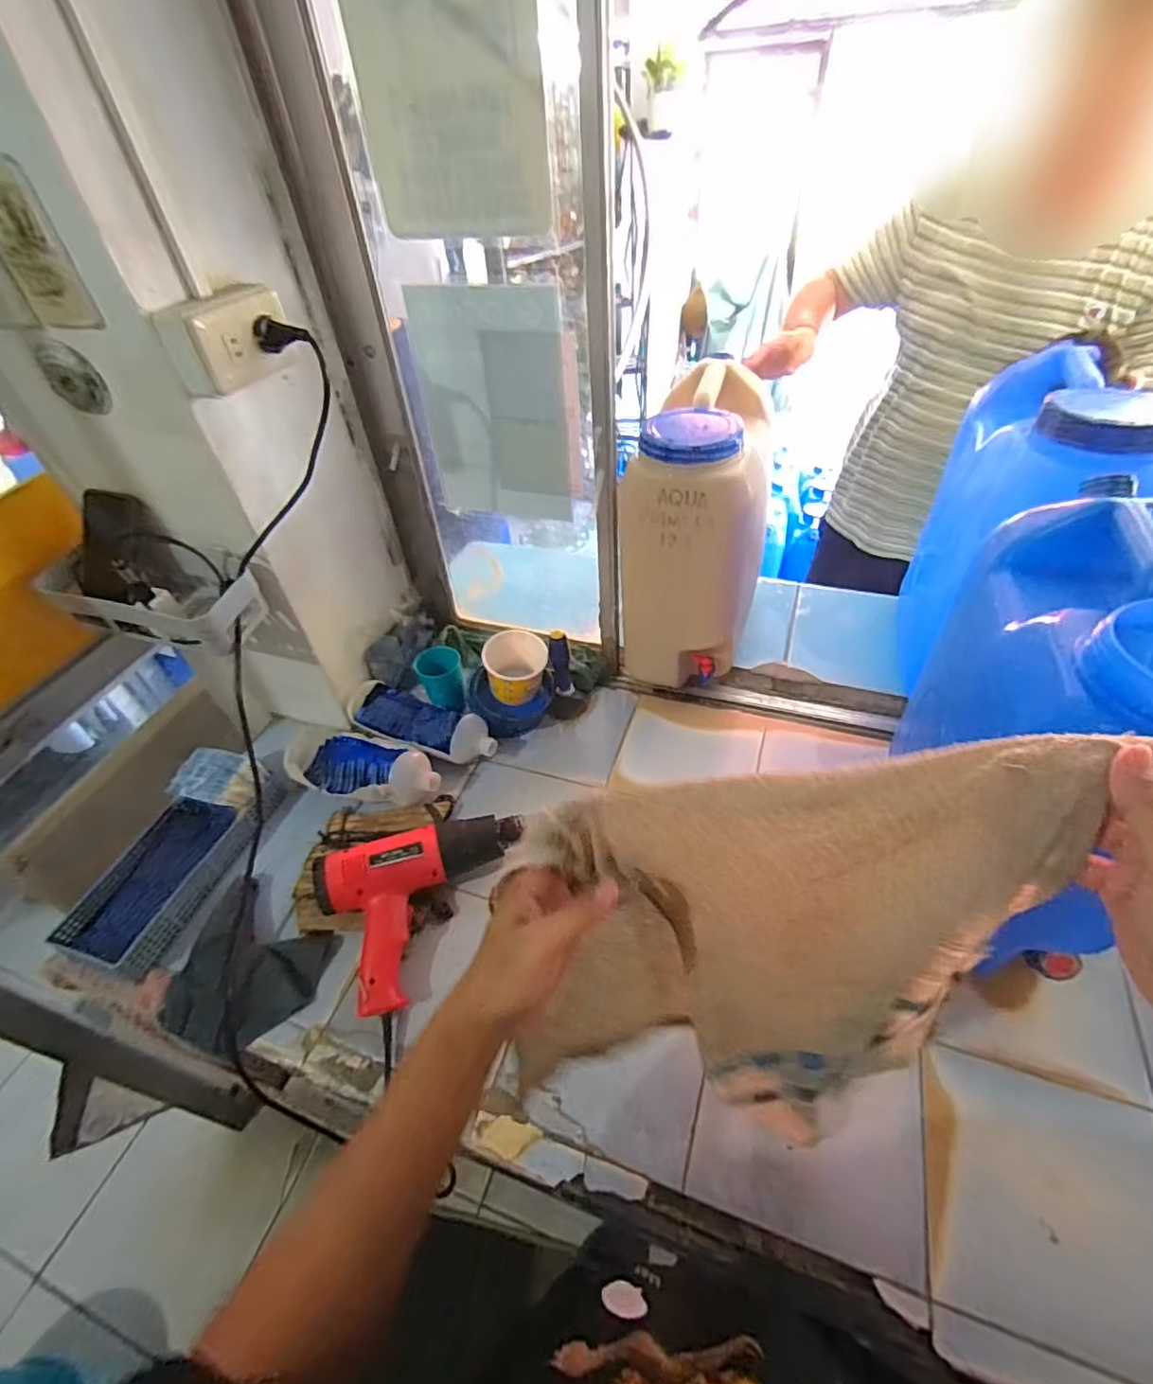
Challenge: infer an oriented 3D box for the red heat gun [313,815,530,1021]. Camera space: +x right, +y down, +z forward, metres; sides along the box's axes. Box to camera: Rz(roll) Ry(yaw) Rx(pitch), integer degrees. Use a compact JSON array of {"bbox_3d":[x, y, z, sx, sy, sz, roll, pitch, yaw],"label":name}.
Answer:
[{"bbox_3d":[-0.166,0.247,0.702,0.238,0.091,0.175,-19,47,-13],"label":"red heat gun"}]

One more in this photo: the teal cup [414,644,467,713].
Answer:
[{"bbox_3d":[-0.217,-0.023,0.962,0.067,0.079,0.066,-3,46,3],"label":"teal cup"}]

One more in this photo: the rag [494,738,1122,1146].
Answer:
[{"bbox_3d":[0.116,0.188,0.424,0.306,0.361,0.119,3,46,8],"label":"rag"}]

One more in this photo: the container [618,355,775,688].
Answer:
[{"bbox_3d":[0.182,-0.241,0.901,0.191,0.383,0.286,9,47,14],"label":"container"}]

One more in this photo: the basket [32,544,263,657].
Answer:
[{"bbox_3d":[-0.531,-0.118,0.761,0.248,0.081,0.117,7,47,11],"label":"basket"}]

